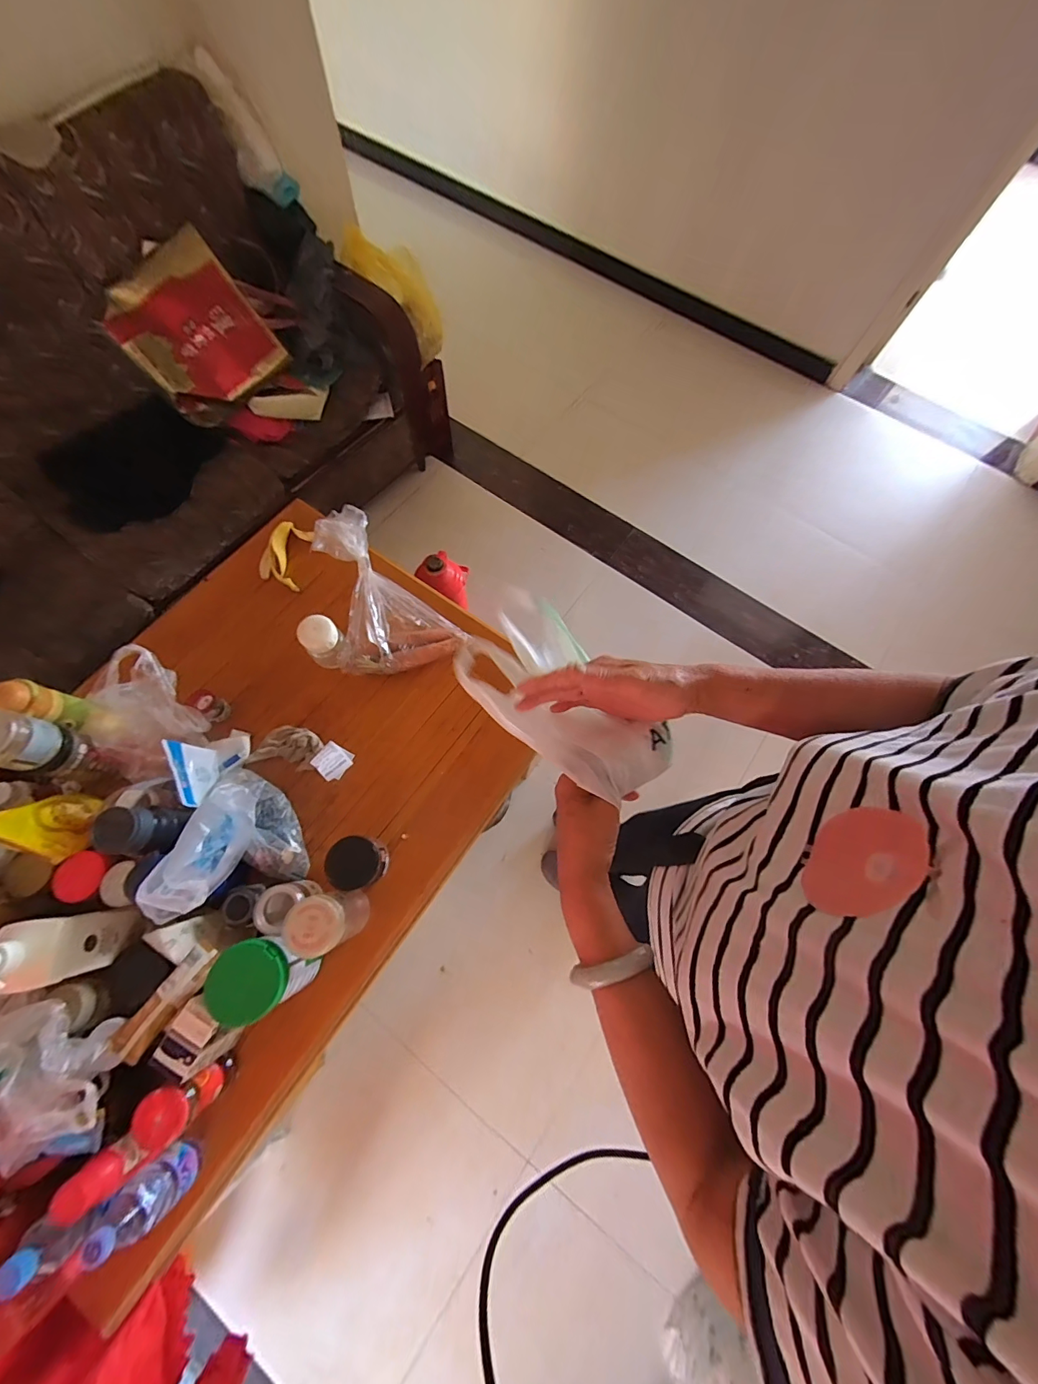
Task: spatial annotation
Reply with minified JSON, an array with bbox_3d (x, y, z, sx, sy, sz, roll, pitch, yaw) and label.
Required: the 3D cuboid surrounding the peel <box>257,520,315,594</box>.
[{"bbox_3d":[-0.522,-0.315,1.007,0.097,0.030,0.156,14,70,3],"label":"peel"}]

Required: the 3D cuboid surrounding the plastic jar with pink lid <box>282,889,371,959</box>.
[{"bbox_3d":[-0.300,0.362,0.705,0.083,0.149,0.073,-20,72,-9],"label":"plastic jar with pink lid"}]

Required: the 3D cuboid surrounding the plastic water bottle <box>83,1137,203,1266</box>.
[{"bbox_3d":[-0.505,0.685,0.592,0.063,0.160,0.060,43,74,12],"label":"plastic water bottle"}]

